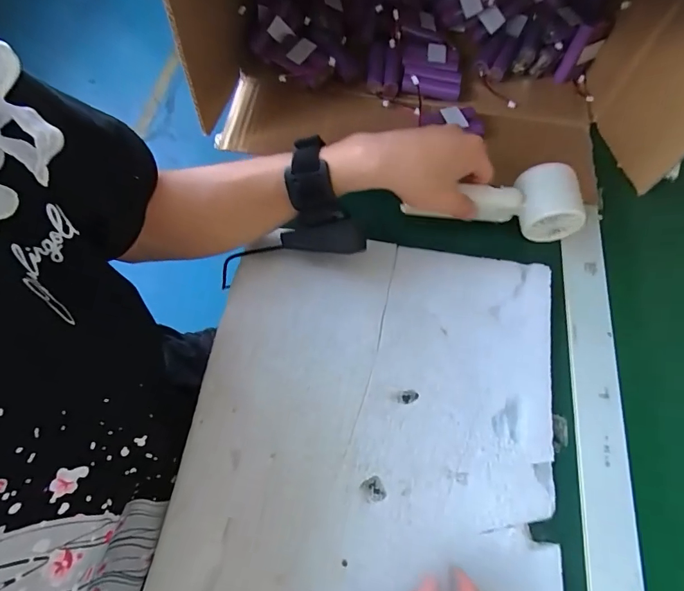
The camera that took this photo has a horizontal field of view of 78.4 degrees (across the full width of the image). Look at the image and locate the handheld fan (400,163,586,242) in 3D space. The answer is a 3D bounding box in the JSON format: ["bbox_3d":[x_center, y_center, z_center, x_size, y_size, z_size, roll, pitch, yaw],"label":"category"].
[{"bbox_3d":[0.140,-0.085,0.391,0.156,0.045,0.053,-4,69,-4],"label":"handheld fan"}]

